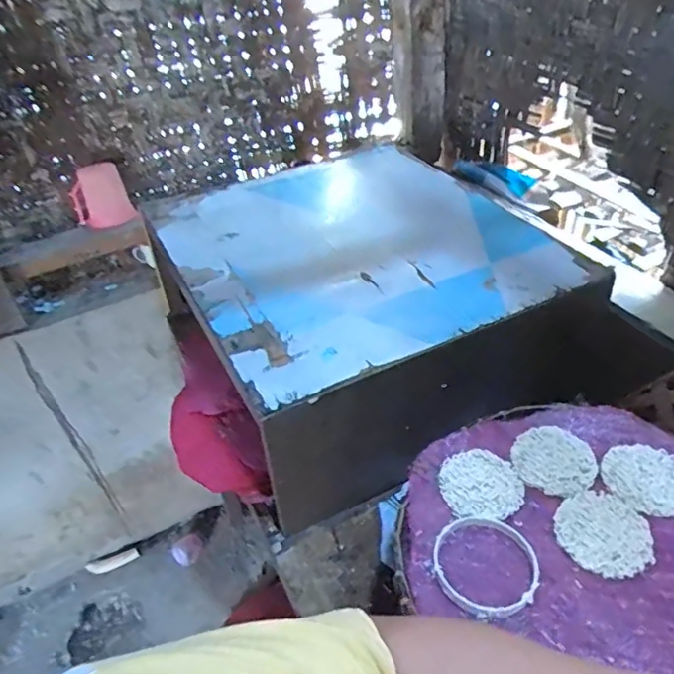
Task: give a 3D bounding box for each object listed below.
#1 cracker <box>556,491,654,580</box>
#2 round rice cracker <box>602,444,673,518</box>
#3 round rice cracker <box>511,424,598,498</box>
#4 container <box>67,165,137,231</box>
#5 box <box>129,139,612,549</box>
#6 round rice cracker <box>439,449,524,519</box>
[{"bbox_3d":[0.242,0.175,0.519,0.077,0.004,0.081,-4,40,3],"label":"cracker"},{"bbox_3d":[0.304,0.137,0.559,0.080,0.005,0.080,-4,40,3],"label":"round rice cracker"},{"bbox_3d":[0.223,0.125,0.589,0.078,0.008,0.085,-4,40,3],"label":"round rice cracker"},{"bbox_3d":[-0.487,-0.285,1.186,0.108,0.115,0.084,-23,42,-19],"label":"container"},{"bbox_3d":[0.032,-0.054,0.950,0.519,0.237,0.638,-22,42,-18],"label":"box"},{"bbox_3d":[0.143,0.145,0.570,0.076,0.008,0.073,-4,40,3],"label":"round rice cracker"}]

